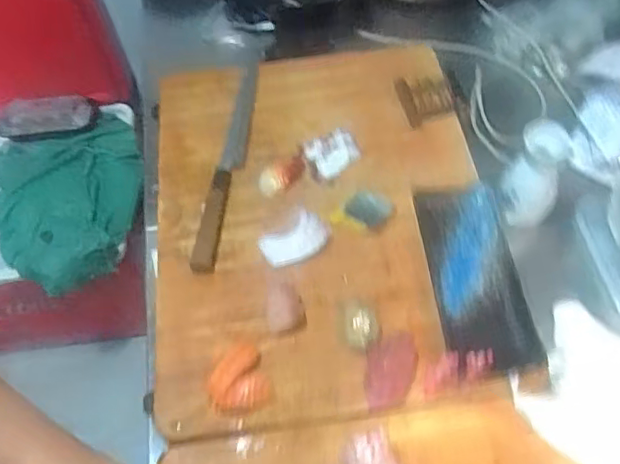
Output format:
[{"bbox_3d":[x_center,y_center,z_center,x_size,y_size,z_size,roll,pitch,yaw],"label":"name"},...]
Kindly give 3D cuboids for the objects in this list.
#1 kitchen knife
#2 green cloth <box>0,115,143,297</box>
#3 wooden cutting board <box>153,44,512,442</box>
[{"bbox_3d":[-0.093,-0.089,0.696,0.032,0.017,0.304,7,57,8],"label":"kitchen knife"},{"bbox_3d":[-0.518,-0.090,1.274,0.343,0.114,0.401,-29,59,-15],"label":"green cloth"},{"bbox_3d":[0.008,-0.028,0.684,0.372,0.041,0.498,-7,56,-1],"label":"wooden cutting board"}]

